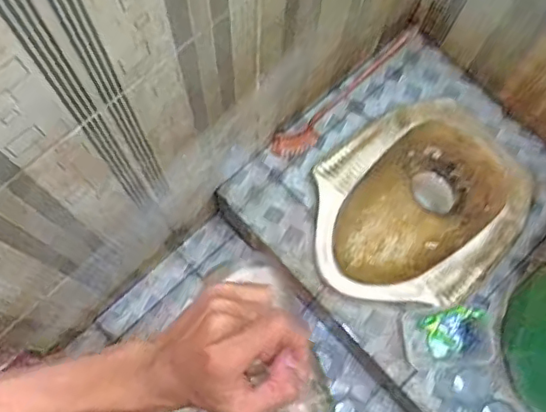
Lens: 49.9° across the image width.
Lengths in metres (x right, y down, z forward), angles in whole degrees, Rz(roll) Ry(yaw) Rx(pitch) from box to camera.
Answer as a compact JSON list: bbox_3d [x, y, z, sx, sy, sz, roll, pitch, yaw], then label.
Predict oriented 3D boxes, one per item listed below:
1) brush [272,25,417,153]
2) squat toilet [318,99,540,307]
[{"bbox_3d":[0.171,-0.262,1.346,0.067,0.036,0.443,43,77,9],"label":"brush"},{"bbox_3d":[0.307,0.020,1.326,0.473,0.221,0.398,-36,79,-11],"label":"squat toilet"}]

